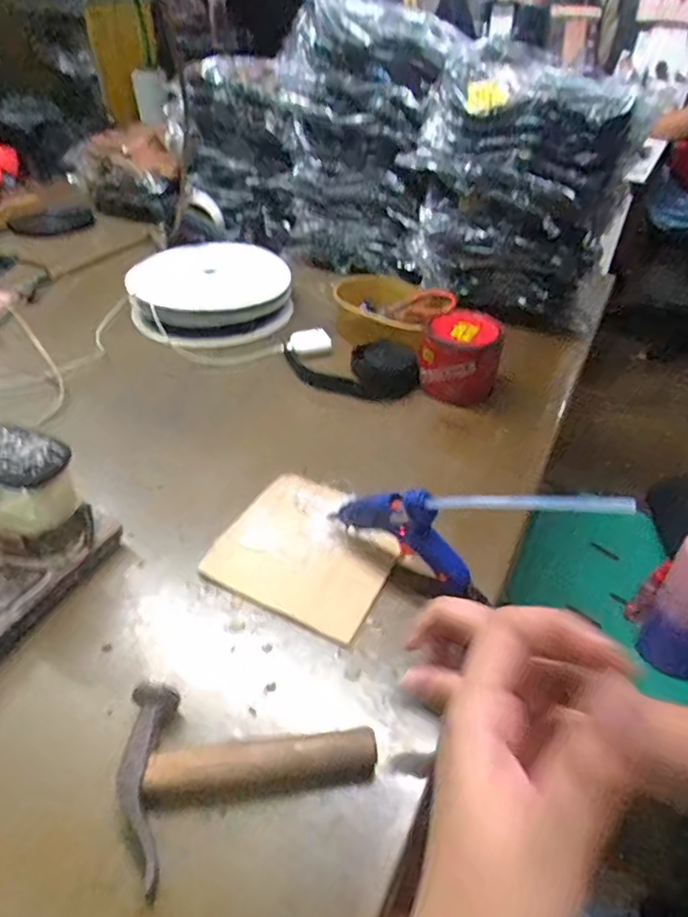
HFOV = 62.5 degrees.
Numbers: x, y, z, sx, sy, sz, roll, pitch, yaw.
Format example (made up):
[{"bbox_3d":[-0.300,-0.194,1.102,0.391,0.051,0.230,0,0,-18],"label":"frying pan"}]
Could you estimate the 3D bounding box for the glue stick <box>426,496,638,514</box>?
[{"bbox_3d":[0.128,0.032,0.415,0.157,0.011,0.009,-3,28,45],"label":"glue stick"}]

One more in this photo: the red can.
[{"bbox_3d":[0.159,-0.142,0.758,0.097,0.086,0.100,2,40,-1],"label":"red can"}]

